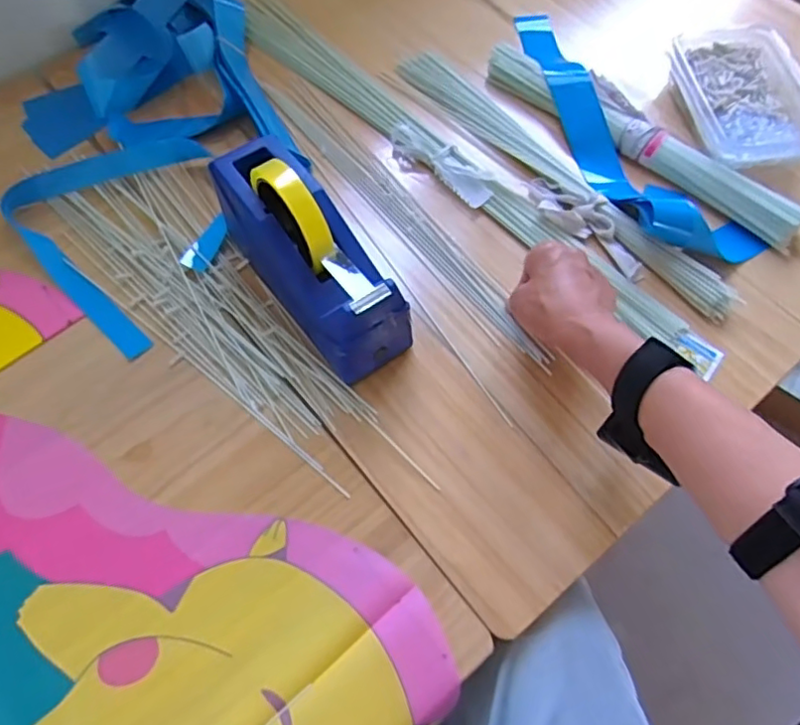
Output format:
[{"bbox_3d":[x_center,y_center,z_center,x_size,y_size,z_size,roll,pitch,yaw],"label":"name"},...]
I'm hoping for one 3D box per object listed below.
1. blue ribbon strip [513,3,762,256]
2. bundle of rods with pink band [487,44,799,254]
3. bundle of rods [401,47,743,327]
[{"bbox_3d":[0.211,-0.257,0.624,0.108,0.043,0.396,-24,66,-12],"label":"blue ribbon strip"},{"bbox_3d":[0.242,-0.233,0.616,0.359,0.034,0.044,39,70,17],"label":"bundle of rods with pink band"},{"bbox_3d":[0.158,-0.203,0.606,0.057,0.023,0.434,-37,69,-17],"label":"bundle of rods"}]

